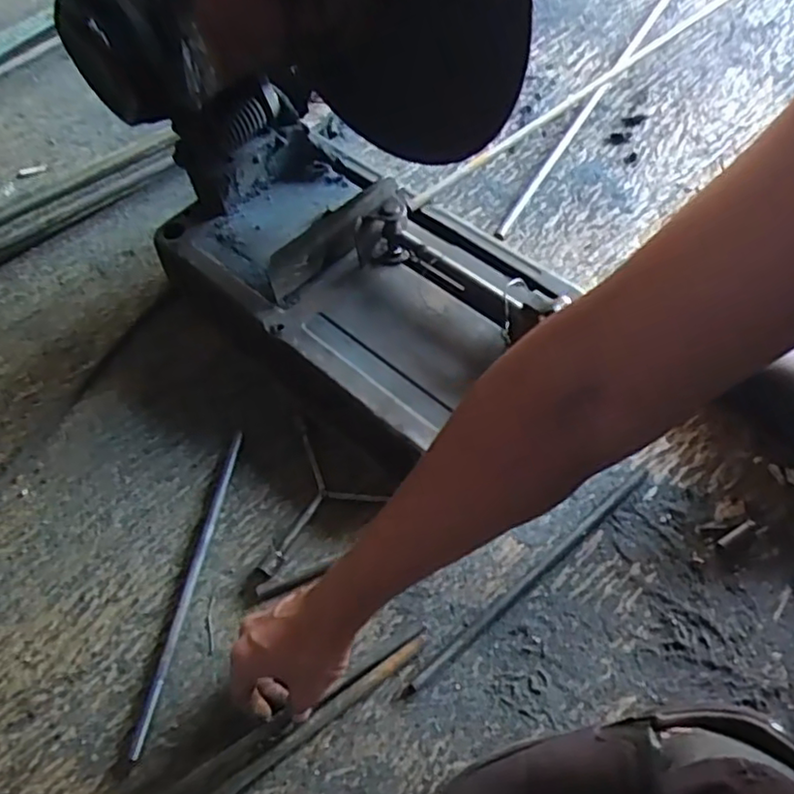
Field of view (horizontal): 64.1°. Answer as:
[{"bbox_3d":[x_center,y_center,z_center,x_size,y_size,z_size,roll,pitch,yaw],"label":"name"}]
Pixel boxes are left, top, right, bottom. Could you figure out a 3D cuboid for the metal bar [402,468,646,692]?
[{"bbox_3d":[0.126,0.157,0.569,0.297,0.010,0.012,-36,63,-17],"label":"metal bar"}]

